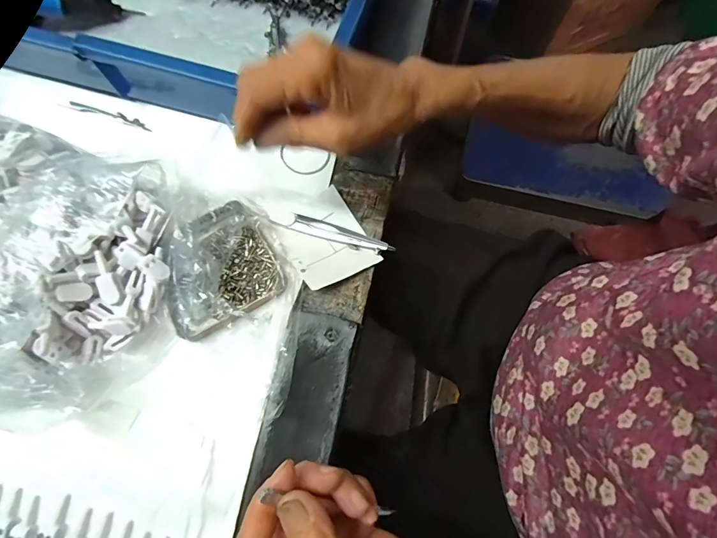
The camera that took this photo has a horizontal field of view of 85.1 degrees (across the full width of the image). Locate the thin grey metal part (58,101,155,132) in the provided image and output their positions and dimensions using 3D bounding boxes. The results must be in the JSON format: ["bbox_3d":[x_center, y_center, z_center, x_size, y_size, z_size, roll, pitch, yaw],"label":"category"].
[{"bbox_3d":[-0.250,-0.154,0.385,0.099,0.004,0.009,17,72,5],"label":"thin grey metal part"}]

